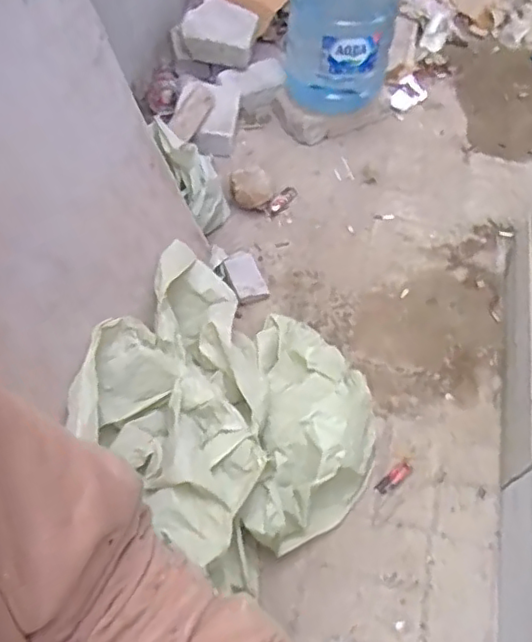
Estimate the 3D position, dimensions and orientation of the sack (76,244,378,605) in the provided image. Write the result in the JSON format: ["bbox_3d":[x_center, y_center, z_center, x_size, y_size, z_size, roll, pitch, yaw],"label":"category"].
[{"bbox_3d":[-0.045,0.145,1.074,0.479,0.256,0.476,21,57,10],"label":"sack"}]

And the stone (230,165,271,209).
[{"bbox_3d":[-0.038,-0.333,1.493,0.093,0.080,0.064,-5,57,-8],"label":"stone"}]

